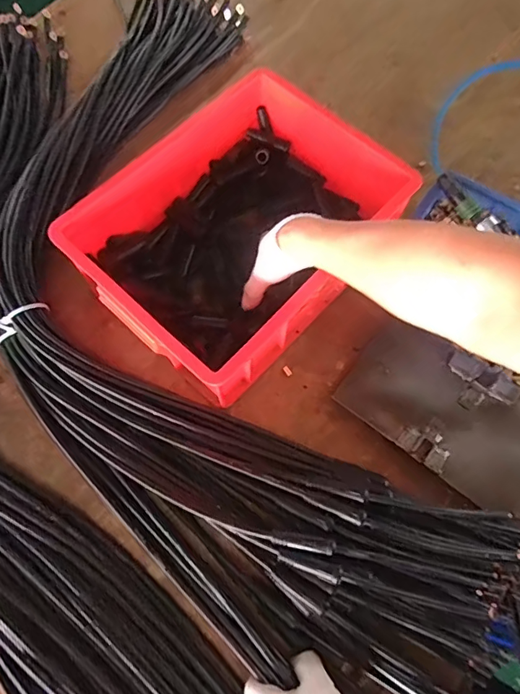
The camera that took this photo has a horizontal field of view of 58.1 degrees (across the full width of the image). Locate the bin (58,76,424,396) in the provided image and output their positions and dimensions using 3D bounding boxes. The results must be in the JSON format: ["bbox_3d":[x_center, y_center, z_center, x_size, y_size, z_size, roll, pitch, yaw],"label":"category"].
[{"bbox_3d":[-0.044,-0.171,0.674,0.340,0.140,0.402,41,74,14],"label":"bin"}]

